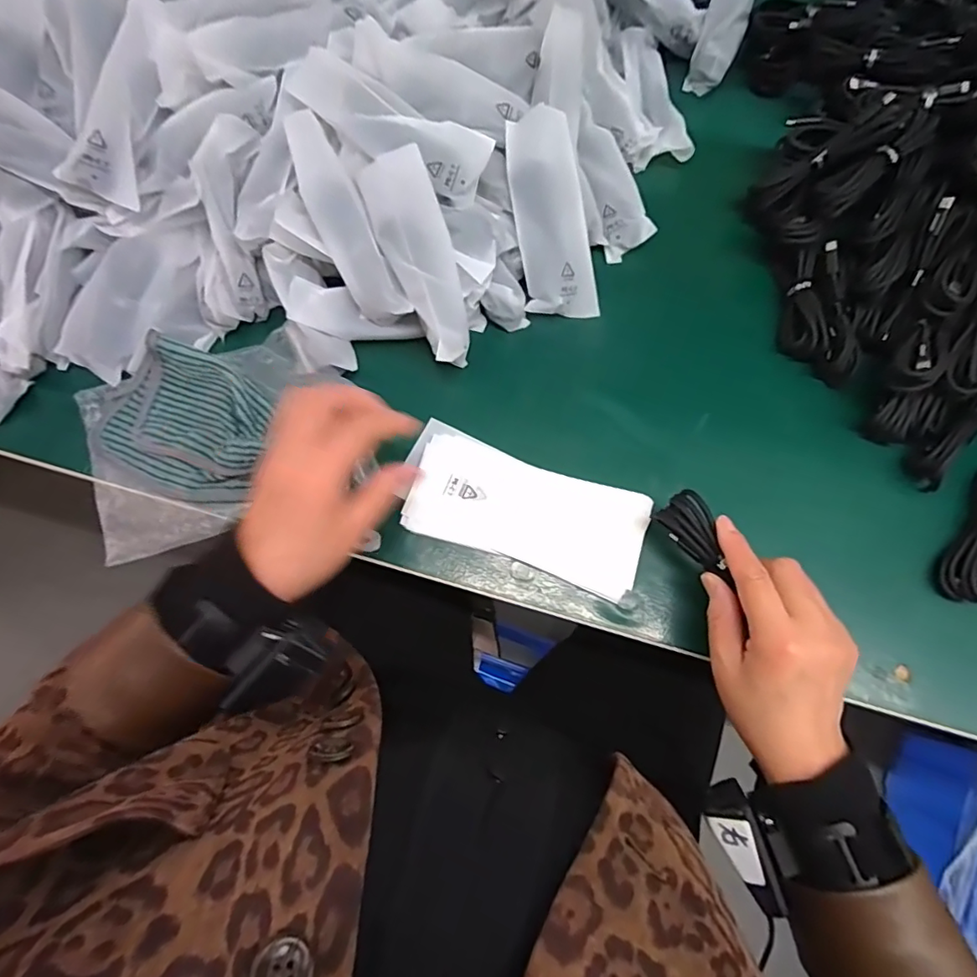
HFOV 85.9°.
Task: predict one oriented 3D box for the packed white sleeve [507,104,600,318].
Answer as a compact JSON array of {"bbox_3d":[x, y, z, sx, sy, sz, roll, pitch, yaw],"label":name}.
[{"bbox_3d":[0.051,-0.219,0.424,0.056,0.020,0.154,-11,98,-2],"label":"packed white sleeve"}]

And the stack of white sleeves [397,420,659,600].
[{"bbox_3d":[0.026,0.016,0.401,0.185,0.015,0.082,21,77,6],"label":"stack of white sleeves"}]

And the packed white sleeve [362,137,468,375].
[{"bbox_3d":[-0.049,-0.171,0.394,0.050,0.035,0.152,-20,95,-4],"label":"packed white sleeve"}]

